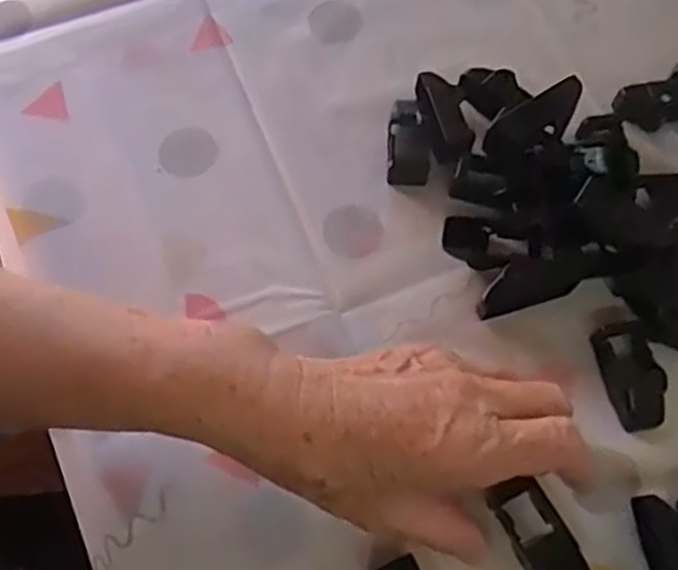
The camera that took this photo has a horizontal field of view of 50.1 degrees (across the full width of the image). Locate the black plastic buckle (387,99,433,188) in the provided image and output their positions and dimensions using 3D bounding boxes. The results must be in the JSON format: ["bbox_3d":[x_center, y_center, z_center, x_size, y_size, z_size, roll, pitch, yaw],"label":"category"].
[{"bbox_3d":[0.039,-0.079,0.402,0.024,0.008,0.050,0,83,0],"label":"black plastic buckle"}]

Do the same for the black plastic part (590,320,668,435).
[{"bbox_3d":[0.142,0.043,0.349,0.023,0.012,0.050,-15,70,-5],"label":"black plastic part"}]

